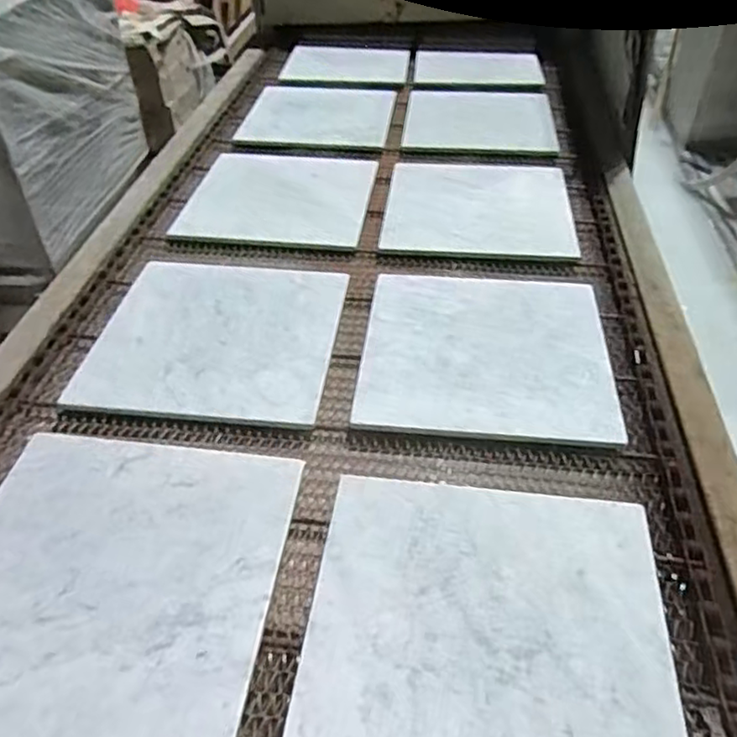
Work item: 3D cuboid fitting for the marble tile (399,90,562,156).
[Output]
[{"bbox_3d":[0.230,-0.521,1.382,0.296,0.010,0.316,4,41,5],"label":"marble tile"}]

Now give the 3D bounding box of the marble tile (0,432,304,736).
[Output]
[{"bbox_3d":[-0.239,0.192,0.612,0.300,0.009,0.294,5,46,6],"label":"marble tile"}]

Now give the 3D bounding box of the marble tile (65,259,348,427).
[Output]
[{"bbox_3d":[-0.195,-0.046,0.869,0.300,0.017,0.300,4,41,6],"label":"marble tile"}]

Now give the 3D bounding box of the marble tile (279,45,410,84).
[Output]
[{"bbox_3d":[-0.053,-0.750,1.629,0.297,0.021,0.212,0,41,1],"label":"marble tile"}]

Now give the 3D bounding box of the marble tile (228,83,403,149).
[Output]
[{"bbox_3d":[-0.103,-0.543,1.414,0.301,0.013,0.285,5,41,7],"label":"marble tile"}]

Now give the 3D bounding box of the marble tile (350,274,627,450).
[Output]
[{"bbox_3d":[0.147,-0.029,0.835,0.298,0.010,0.290,4,41,6],"label":"marble tile"}]

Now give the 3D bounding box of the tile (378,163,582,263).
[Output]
[{"bbox_3d":[0.183,-0.277,1.114,0.299,0.011,0.290,5,41,6],"label":"tile"}]

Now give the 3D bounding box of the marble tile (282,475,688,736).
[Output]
[{"bbox_3d":[0.100,0.223,0.566,0.298,0.014,0.289,5,41,6],"label":"marble tile"}]

